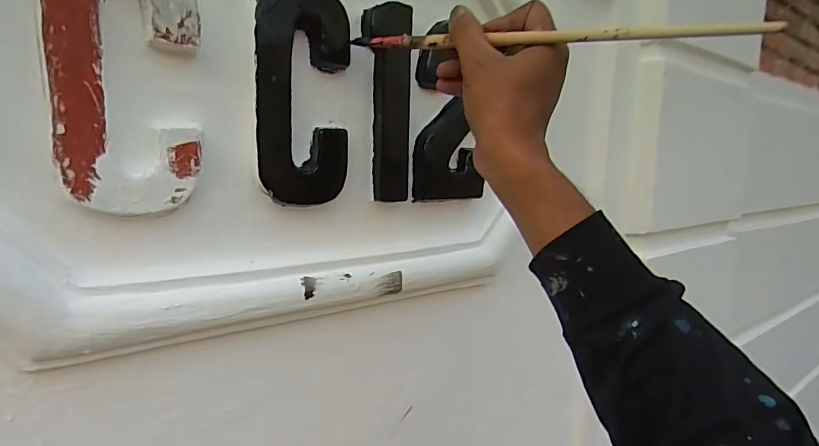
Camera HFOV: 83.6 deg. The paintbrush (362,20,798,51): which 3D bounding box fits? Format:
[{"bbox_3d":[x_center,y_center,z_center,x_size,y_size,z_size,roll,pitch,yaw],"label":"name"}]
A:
[{"bbox_3d":[0.073,-0.136,0.338,0.318,0.012,0.012,15,12,36],"label":"paintbrush"}]

